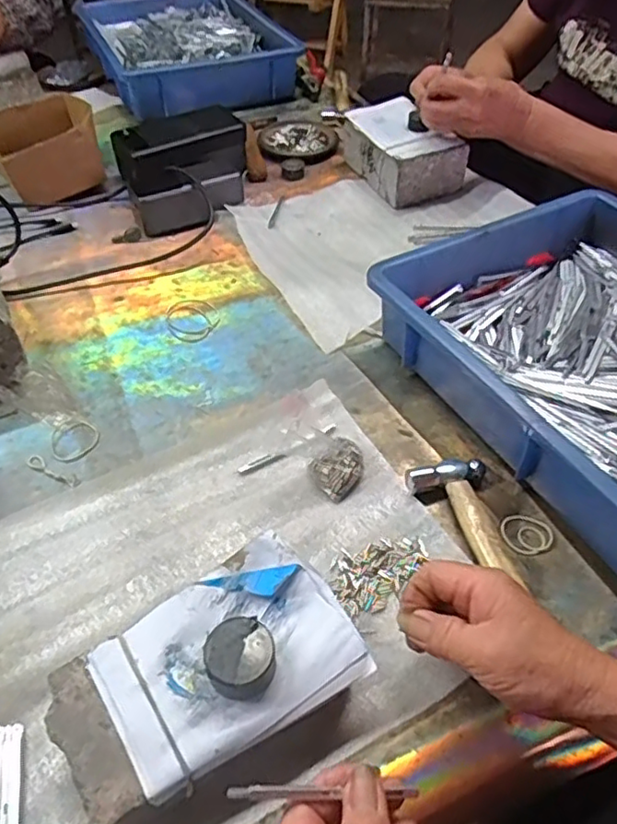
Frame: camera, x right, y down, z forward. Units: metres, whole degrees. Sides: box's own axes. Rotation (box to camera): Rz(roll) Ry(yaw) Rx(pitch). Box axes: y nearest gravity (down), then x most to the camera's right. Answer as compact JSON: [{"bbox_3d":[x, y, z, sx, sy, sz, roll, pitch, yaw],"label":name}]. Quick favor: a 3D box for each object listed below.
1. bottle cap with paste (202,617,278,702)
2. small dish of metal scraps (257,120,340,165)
[{"bbox_3d":[-0.037,0.137,0.346,0.037,0.021,0.039,-1,47,1],"label":"bottle cap with paste"},{"bbox_3d":[-0.015,-0.387,0.897,0.112,0.015,0.121,-1,47,1],"label":"small dish of metal scraps"}]

